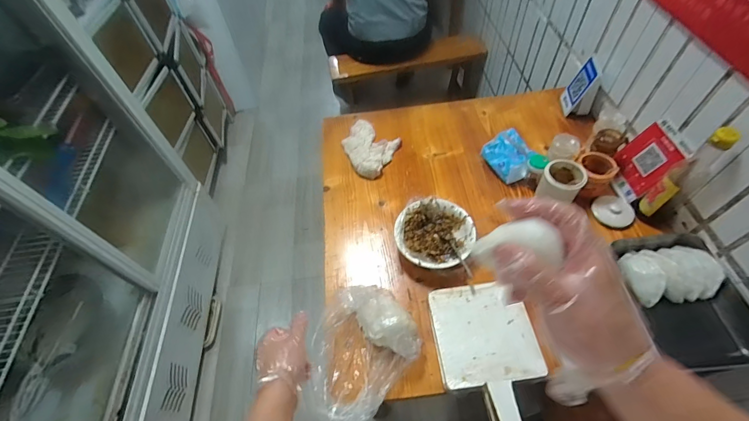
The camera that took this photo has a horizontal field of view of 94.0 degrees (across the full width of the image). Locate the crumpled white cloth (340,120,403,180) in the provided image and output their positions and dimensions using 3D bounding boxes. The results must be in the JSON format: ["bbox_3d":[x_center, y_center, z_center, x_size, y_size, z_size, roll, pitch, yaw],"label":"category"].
[{"bbox_3d":[-0.023,-0.178,0.986,0.190,0.033,0.156,38,66,26],"label":"crumpled white cloth"}]

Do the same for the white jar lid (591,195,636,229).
[{"bbox_3d":[0.555,0.001,0.811,0.085,0.015,0.085,-2,55,4],"label":"white jar lid"}]

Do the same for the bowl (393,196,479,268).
[{"bbox_3d":[0.133,0.057,0.791,0.164,0.057,0.174,-2,55,4],"label":"bowl"}]

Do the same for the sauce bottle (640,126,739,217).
[{"bbox_3d":[0.626,-0.071,0.701,0.065,0.240,0.060,-35,59,-18],"label":"sauce bottle"}]

